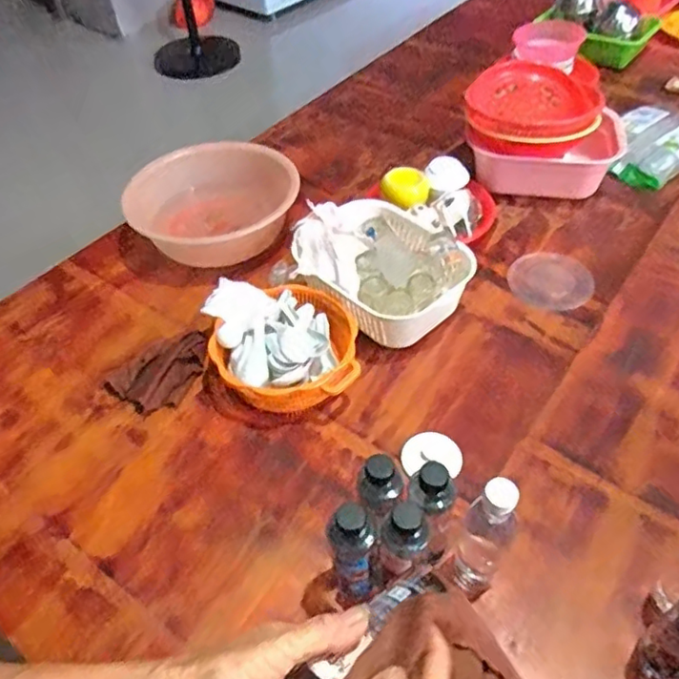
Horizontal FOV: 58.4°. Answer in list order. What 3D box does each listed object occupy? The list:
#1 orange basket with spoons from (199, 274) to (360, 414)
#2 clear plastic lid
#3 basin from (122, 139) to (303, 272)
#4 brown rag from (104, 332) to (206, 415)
[{"bbox_3d":[-0.090,0.013,0.949,0.235,0.094,0.210,-2,46,3],"label":"orange basket with spoons"},{"bbox_3d":[0.380,-0.107,1.096,0.140,0.007,0.147,-3,46,3],"label":"clear plastic lid"},{"bbox_3d":[-0.241,-0.265,1.208,0.313,0.115,0.308,-3,46,3],"label":"basin"},{"bbox_3d":[-0.281,0.056,0.956,0.164,0.039,0.111,-22,48,-15],"label":"brown rag"}]

